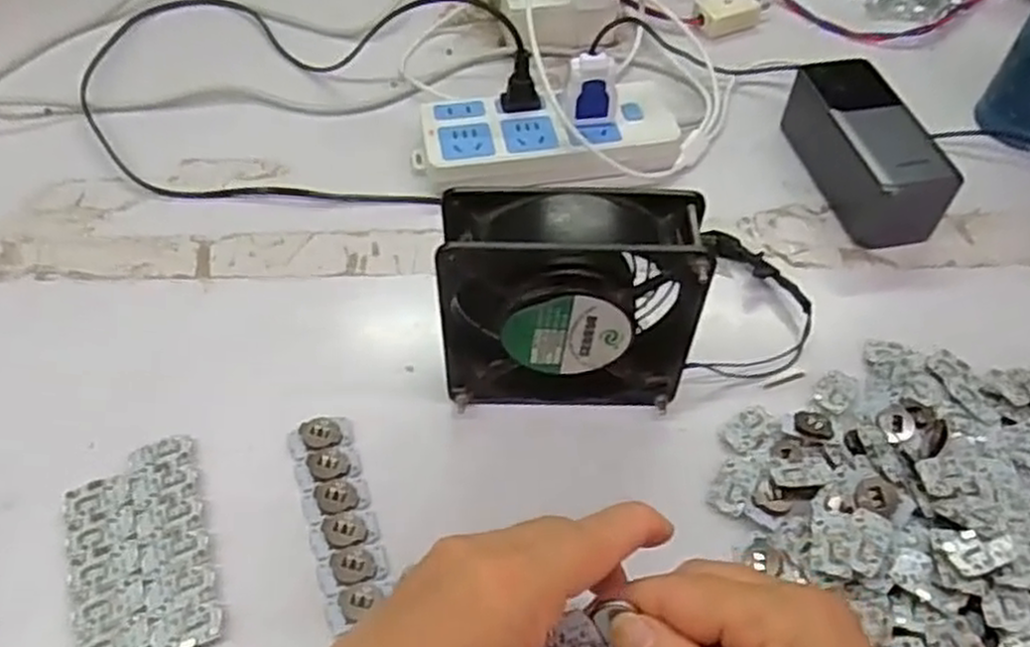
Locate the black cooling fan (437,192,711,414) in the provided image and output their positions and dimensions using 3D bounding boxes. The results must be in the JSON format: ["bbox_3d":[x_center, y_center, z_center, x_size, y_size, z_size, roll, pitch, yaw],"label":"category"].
[{"bbox_3d":[0.027,-0.008,0.384,0.120,0.119,0.045,2,52,1],"label":"black cooling fan"}]

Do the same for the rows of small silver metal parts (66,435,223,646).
[{"bbox_3d":[-0.172,0.109,0.361,0.061,0.005,0.119,-16,54,-12],"label":"rows of small silver metal parts"}]

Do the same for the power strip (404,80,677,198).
[{"bbox_3d":[0.023,-0.124,0.529,0.172,0.031,0.076,-8,53,-6],"label":"power strip"}]

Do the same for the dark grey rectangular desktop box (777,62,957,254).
[{"bbox_3d":[0.226,-0.112,0.508,0.054,0.051,0.133,-11,53,-8],"label":"dark grey rectangular desktop box"}]

